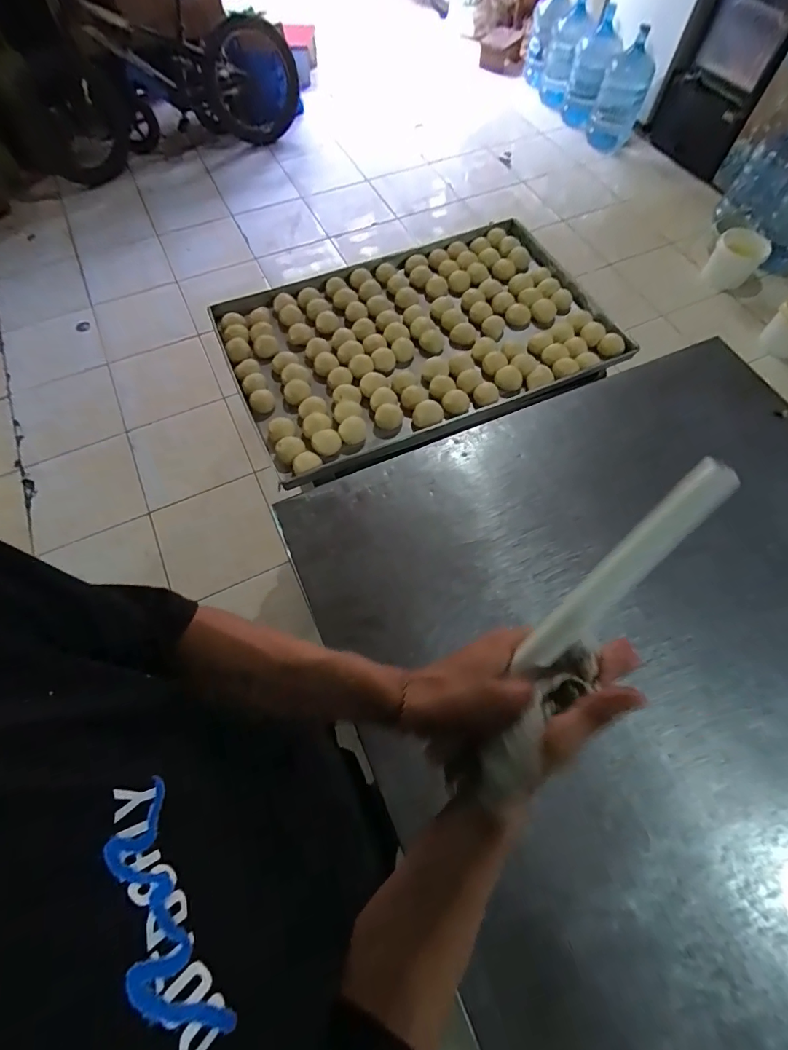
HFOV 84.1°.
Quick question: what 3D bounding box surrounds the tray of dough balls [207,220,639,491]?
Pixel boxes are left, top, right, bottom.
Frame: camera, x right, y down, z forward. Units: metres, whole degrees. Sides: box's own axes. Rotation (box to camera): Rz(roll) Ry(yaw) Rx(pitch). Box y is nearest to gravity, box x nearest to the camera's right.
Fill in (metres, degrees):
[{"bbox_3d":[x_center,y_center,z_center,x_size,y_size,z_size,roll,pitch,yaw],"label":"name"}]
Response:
[{"bbox_3d":[0.045,-0.364,0.842,0.685,0.031,0.443,-23,67,-10],"label":"tray of dough balls"}]

